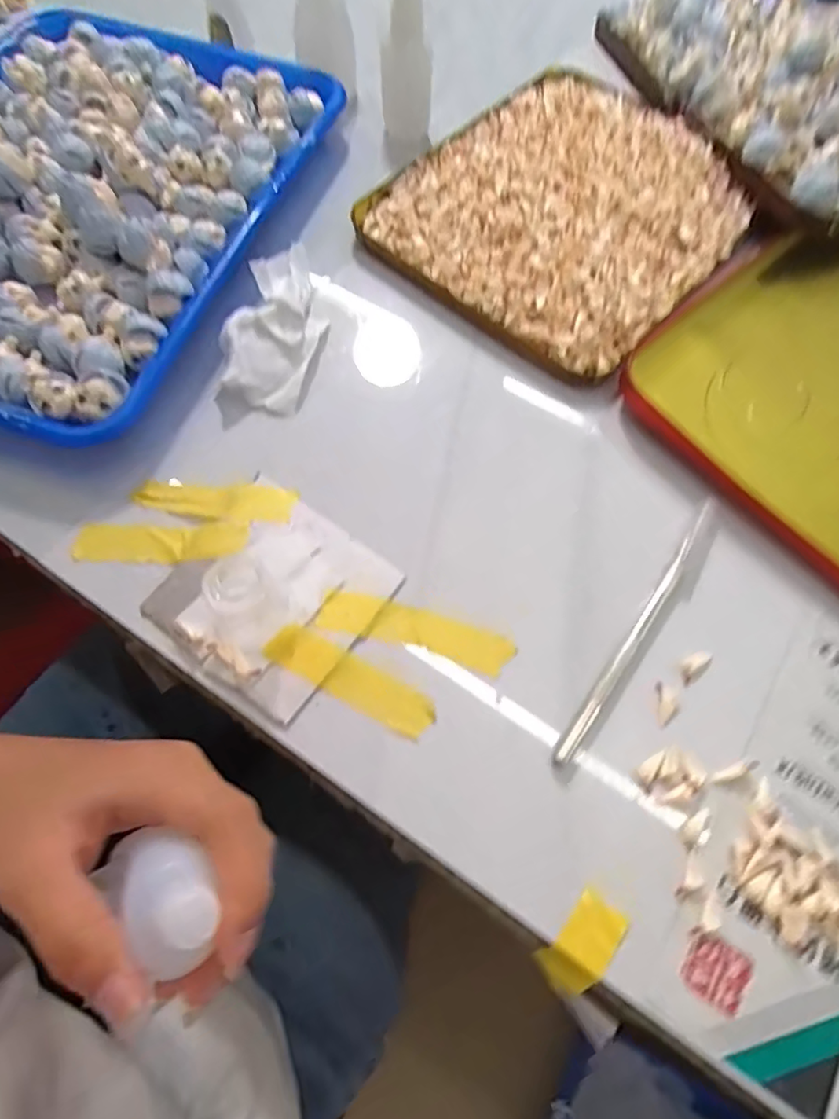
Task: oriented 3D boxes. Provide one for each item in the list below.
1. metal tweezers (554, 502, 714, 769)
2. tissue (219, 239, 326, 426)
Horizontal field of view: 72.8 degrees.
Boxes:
[{"bbox_3d":[0.107,0.029,0.271,0.008,0.004,0.155,34,72,12],"label":"metal tweezers"},{"bbox_3d":[-0.082,-0.134,0.328,0.048,0.021,0.118,5,69,1],"label":"tissue"}]

